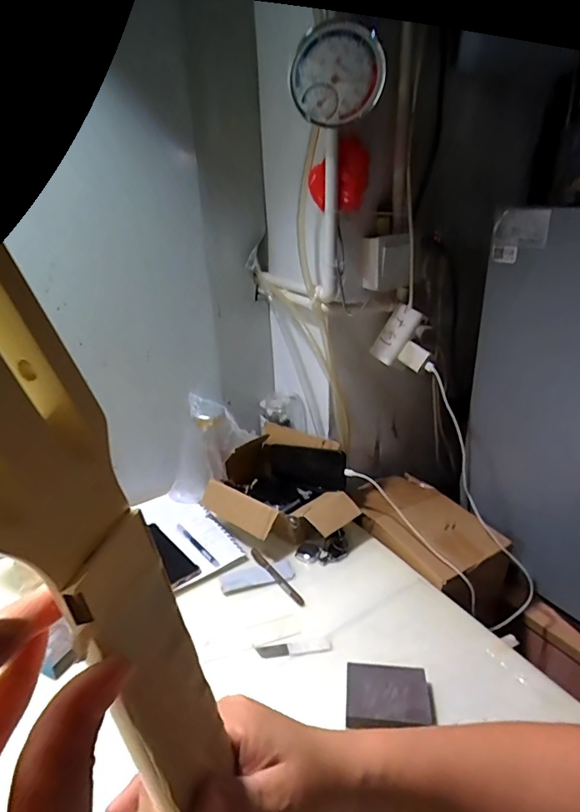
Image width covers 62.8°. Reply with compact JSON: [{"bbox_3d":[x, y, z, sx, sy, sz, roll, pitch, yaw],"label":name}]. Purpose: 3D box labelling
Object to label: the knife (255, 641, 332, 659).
[{"bbox_3d":[0.006,0.329,0.646,0.099,0.004,0.020,-3,26,-6],"label":"knife"}]

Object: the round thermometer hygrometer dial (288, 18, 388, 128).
[{"bbox_3d":[0.060,-0.422,0.611,0.120,0.112,0.041,-8,59,6],"label":"round thermometer hygrometer dial"}]

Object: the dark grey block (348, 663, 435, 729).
[{"bbox_3d":[0.118,0.348,0.568,0.099,0.026,0.076,1,26,3],"label":"dark grey block"}]

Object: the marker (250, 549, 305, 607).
[{"bbox_3d":[-0.022,0.270,0.759,0.013,0.010,0.135,-19,32,-33],"label":"marker"}]

